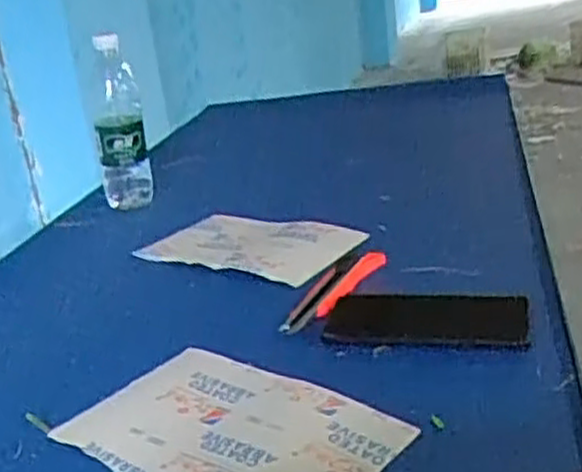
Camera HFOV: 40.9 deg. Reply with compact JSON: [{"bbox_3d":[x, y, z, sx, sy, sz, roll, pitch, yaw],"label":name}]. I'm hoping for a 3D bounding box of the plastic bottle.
[{"bbox_3d":[-0.226,-0.144,1.019,0.065,0.222,0.070,-11,21,-8],"label":"plastic bottle"}]

